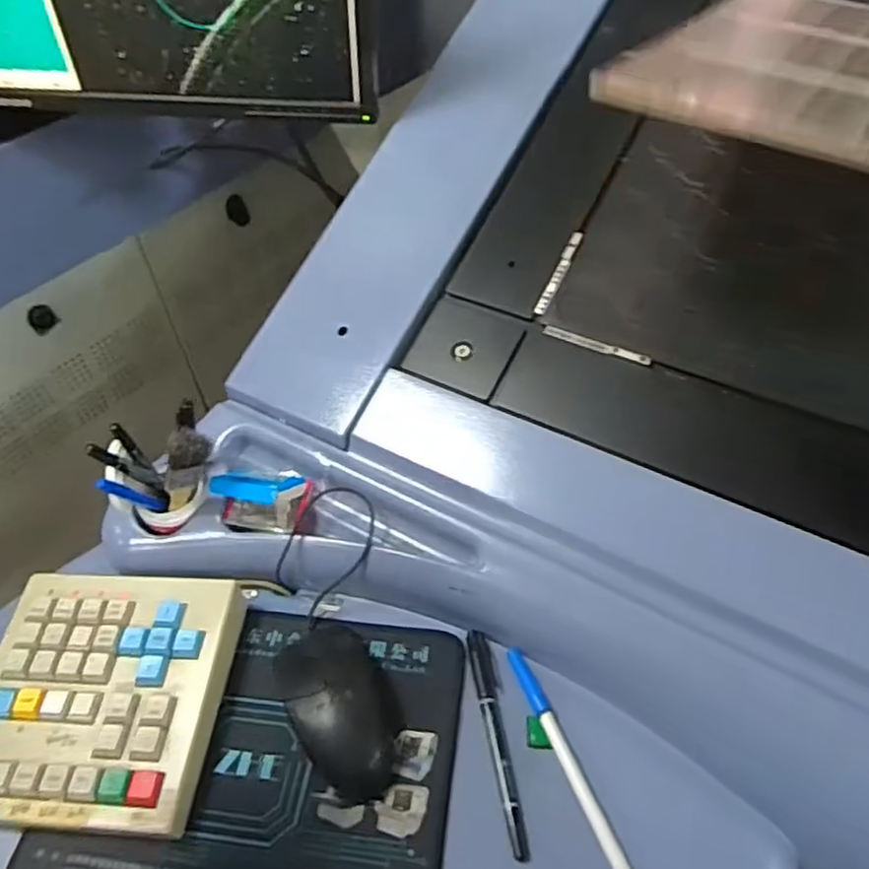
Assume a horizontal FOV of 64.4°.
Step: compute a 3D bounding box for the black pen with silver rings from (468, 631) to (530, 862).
[{"bbox_3d":[0.041,0.194,0.445,0.015,0.014,0.137,-8,47,-5],"label":"black pen with silver rings"}]

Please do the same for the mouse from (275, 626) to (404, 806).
[{"bbox_3d":[-0.062,0.171,0.450,0.066,0.034,0.119,-24,51,-19],"label":"mouse"}]

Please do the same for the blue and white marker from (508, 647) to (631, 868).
[{"bbox_3d":[0.084,0.205,0.427,0.011,0.007,0.161,-17,49,-13],"label":"blue and white marker"}]

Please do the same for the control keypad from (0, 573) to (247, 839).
[{"bbox_3d":[-0.224,0.170,0.458,0.157,0.032,0.157,1,47,4],"label":"control keypad"}]

